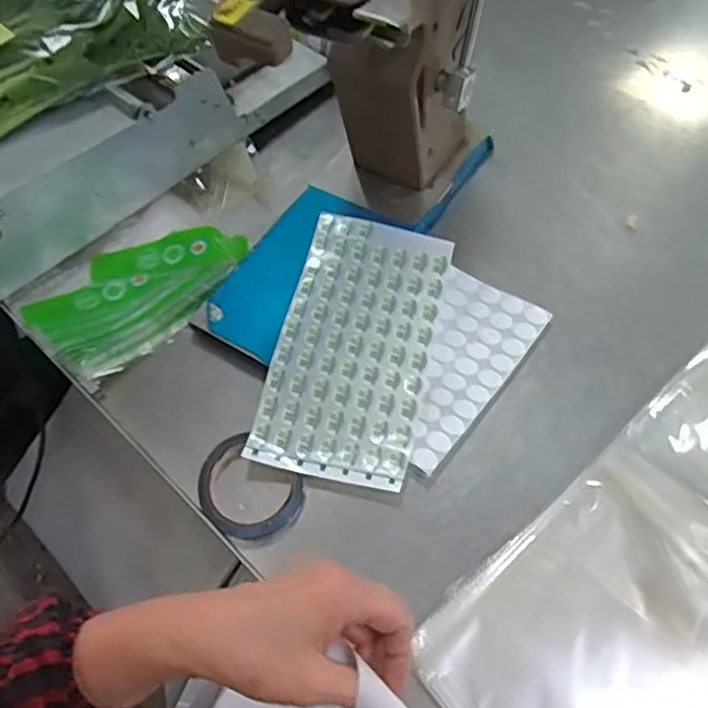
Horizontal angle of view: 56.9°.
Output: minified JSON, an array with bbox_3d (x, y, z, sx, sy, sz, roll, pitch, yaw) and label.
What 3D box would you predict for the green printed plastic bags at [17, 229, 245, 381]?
[{"bbox_3d":[-0.211,-0.068,0.652,0.108,0.034,0.203,34,66,20],"label":"green printed plastic bags"}]

